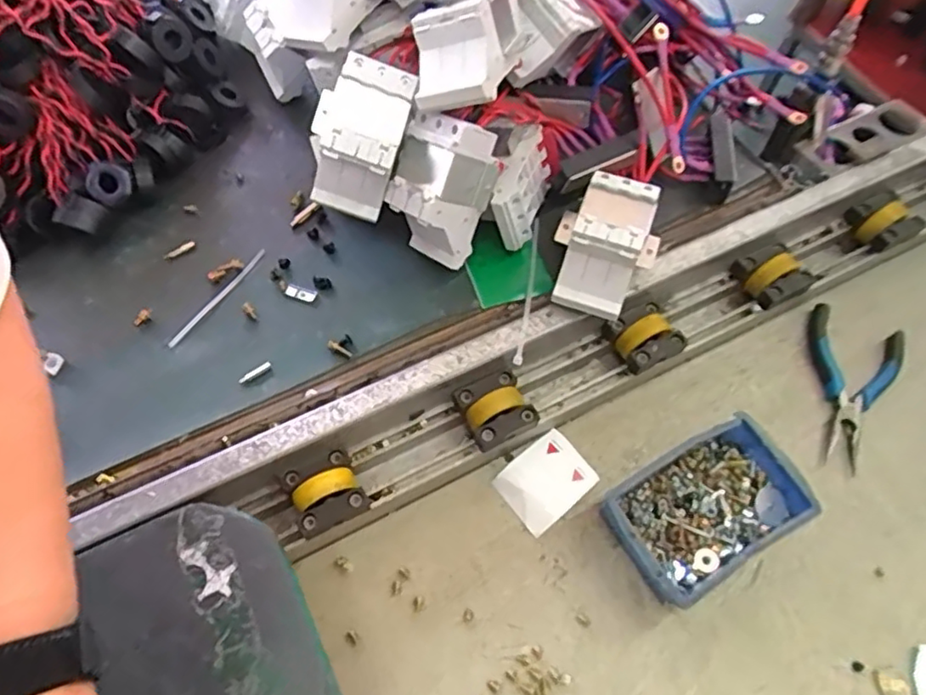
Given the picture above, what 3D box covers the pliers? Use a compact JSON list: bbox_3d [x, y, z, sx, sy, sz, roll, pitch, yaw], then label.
[{"bbox_3d":[0.343,0.034,0.567,0.085,0.020,0.140,21,63,10],"label":"pliers"}]

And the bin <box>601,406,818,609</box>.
[{"bbox_3d":[0.186,0.126,0.495,0.145,0.053,0.095,-28,66,-15],"label":"bin"}]

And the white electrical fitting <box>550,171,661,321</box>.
[{"bbox_3d":[0.112,-0.078,0.507,0.078,0.063,0.098,20,63,9],"label":"white electrical fitting"}]

